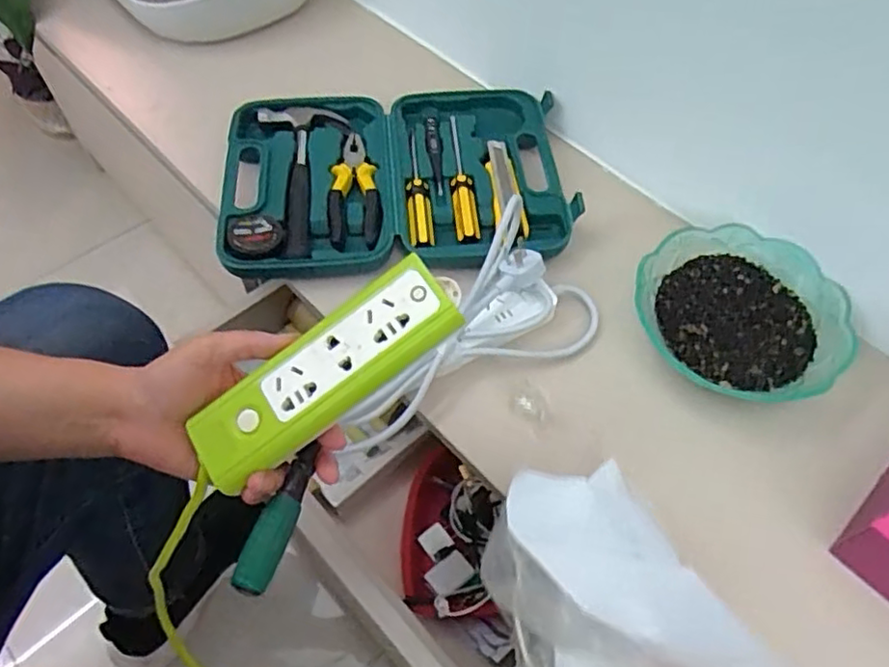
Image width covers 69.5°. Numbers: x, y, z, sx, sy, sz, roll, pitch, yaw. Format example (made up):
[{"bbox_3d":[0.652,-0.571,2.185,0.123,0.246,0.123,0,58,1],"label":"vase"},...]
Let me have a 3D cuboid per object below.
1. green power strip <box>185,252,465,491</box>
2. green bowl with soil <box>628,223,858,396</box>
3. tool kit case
[{"bbox_3d":[-0.073,0.023,0.385,0.171,0.021,0.052,-36,62,2],"label":"green power strip"},{"bbox_3d":[0.261,-0.016,0.569,0.162,0.042,0.172,0,57,0],"label":"green bowl with soil"},{"bbox_3d":[-0.051,-0.166,0.670,0.348,0.032,0.246,-6,58,-4],"label":"tool kit case"}]

